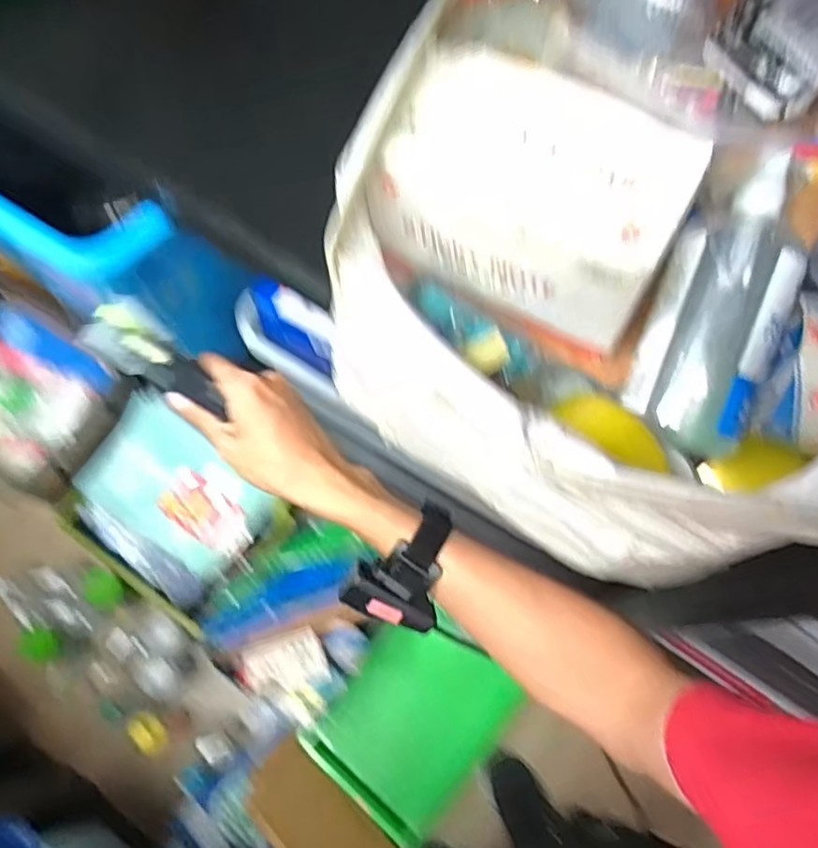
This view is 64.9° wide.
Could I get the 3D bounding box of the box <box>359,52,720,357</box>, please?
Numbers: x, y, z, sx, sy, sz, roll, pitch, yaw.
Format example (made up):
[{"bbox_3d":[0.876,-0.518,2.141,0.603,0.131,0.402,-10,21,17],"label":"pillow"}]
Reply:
[{"bbox_3d":[0.072,-0.129,0.380,0.160,0.095,0.093,28,71,9],"label":"box"}]

